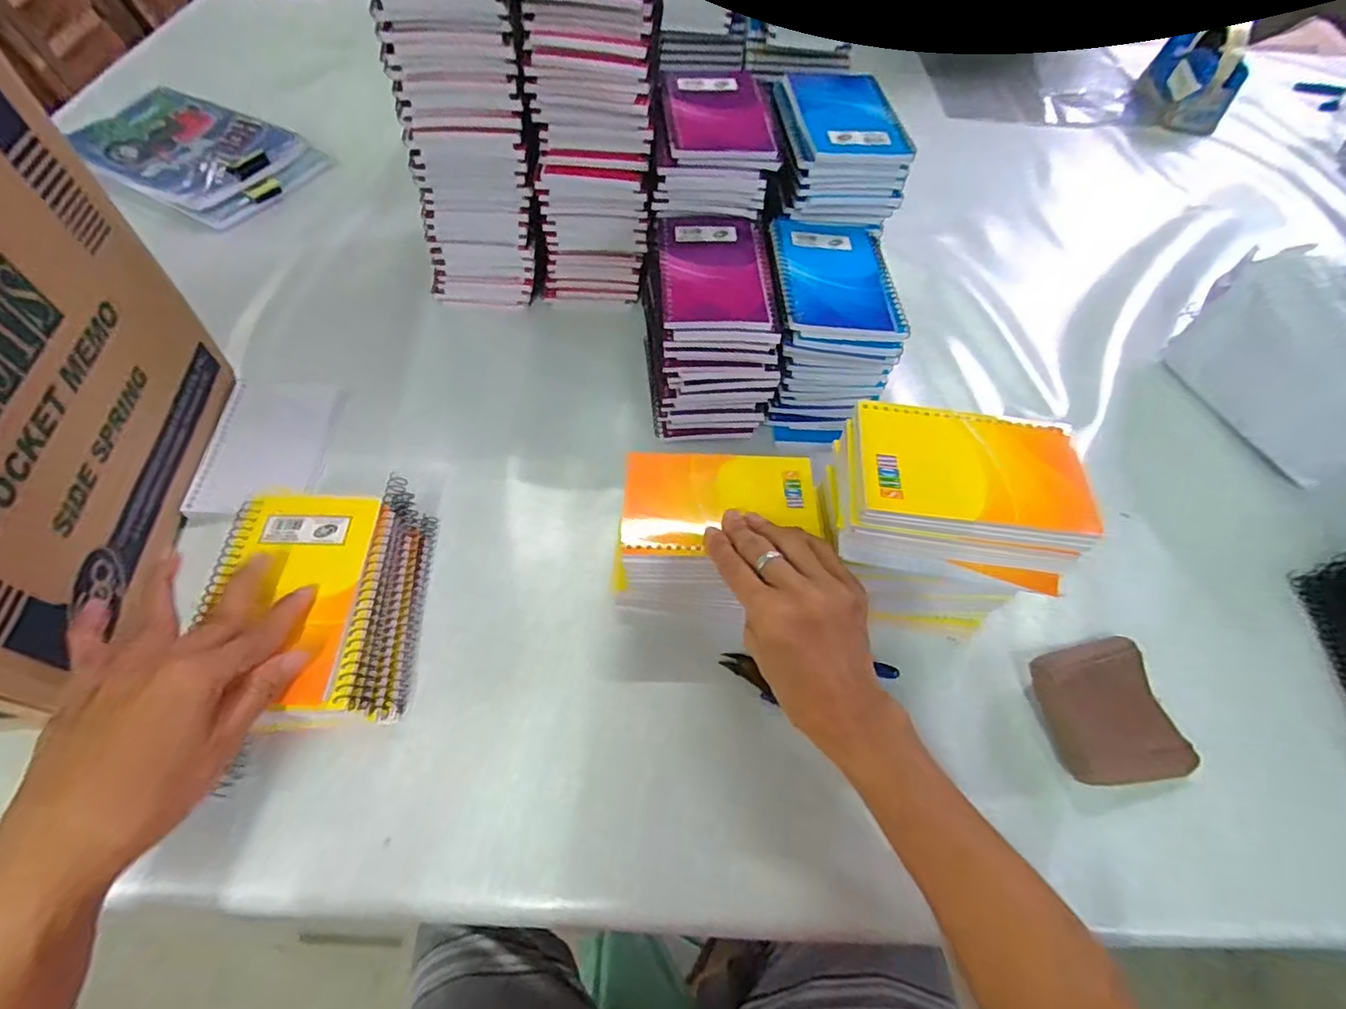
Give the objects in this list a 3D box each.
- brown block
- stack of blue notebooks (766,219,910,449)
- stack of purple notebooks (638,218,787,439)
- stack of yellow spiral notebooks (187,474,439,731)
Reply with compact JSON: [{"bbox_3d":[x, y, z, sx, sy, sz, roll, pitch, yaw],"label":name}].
[{"bbox_3d":[0.286,0.138,0.400,0.088,0.027,0.085,-10,59,-10],"label":"brown block"},{"bbox_3d":[0.130,-0.151,0.528,0.099,0.112,0.157,-1,58,-4],"label":"stack of blue notebooks"},{"bbox_3d":[0.028,-0.154,0.522,0.099,0.110,0.156,-4,58,-6],"label":"stack of purple notebooks"},{"bbox_3d":[-0.223,0.065,0.388,0.099,0.075,0.156,-2,58,-5],"label":"stack of yellow spiral notebooks"}]

